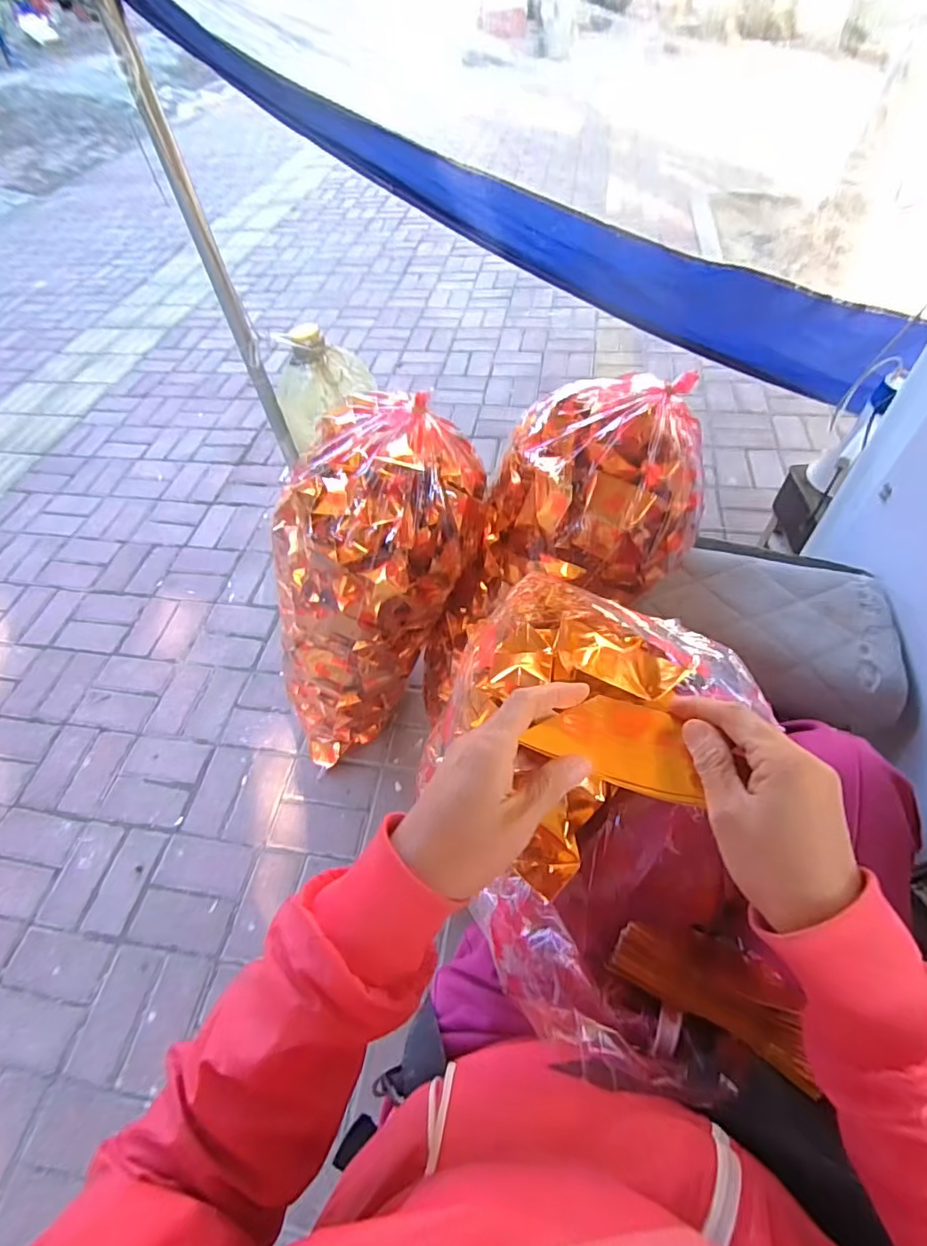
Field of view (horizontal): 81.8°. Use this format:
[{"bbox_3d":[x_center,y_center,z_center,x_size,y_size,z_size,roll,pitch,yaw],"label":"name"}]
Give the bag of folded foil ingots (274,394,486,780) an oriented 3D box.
[{"bbox_3d":[-0.188,0.007,0.937,0.266,0.835,0.217,-2,50,-25],"label":"bag of folded foil ingots"}]

